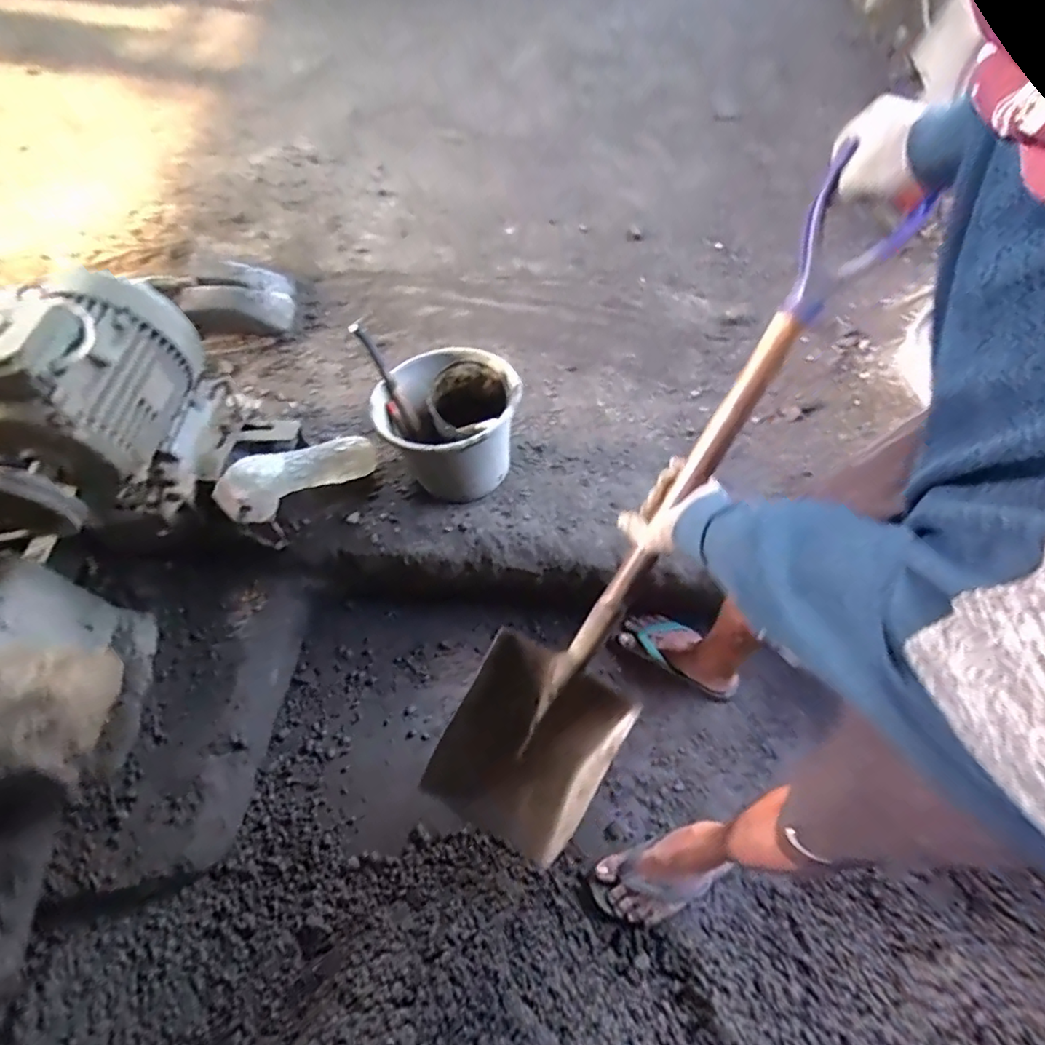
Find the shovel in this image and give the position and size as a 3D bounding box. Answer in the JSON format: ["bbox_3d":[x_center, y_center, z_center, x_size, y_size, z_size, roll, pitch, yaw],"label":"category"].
[{"bbox_3d":[0.163,0.045,0.703,0.214,0.887,0.144,37,20,20],"label":"shovel"}]

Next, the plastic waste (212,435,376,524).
[{"bbox_3d":[-0.421,-0.089,1.065,0.304,0.071,0.101,-28,60,-39],"label":"plastic waste"}]

